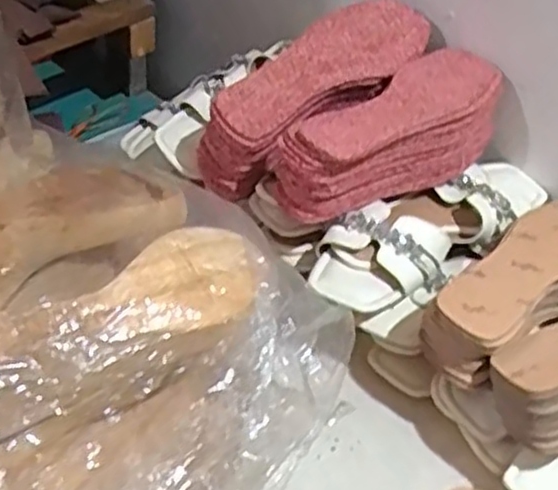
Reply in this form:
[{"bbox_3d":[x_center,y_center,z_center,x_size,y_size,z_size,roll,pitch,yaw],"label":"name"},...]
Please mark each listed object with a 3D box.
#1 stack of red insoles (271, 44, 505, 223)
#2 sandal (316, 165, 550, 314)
[{"bbox_3d":[0.107,-0.104,0.703,0.249,0.082,0.099,-30,56,-31],"label":"stack of red insoles"},{"bbox_3d":[0.150,-0.016,0.704,0.264,0.051,0.087,-24,53,-27],"label":"sandal"}]

